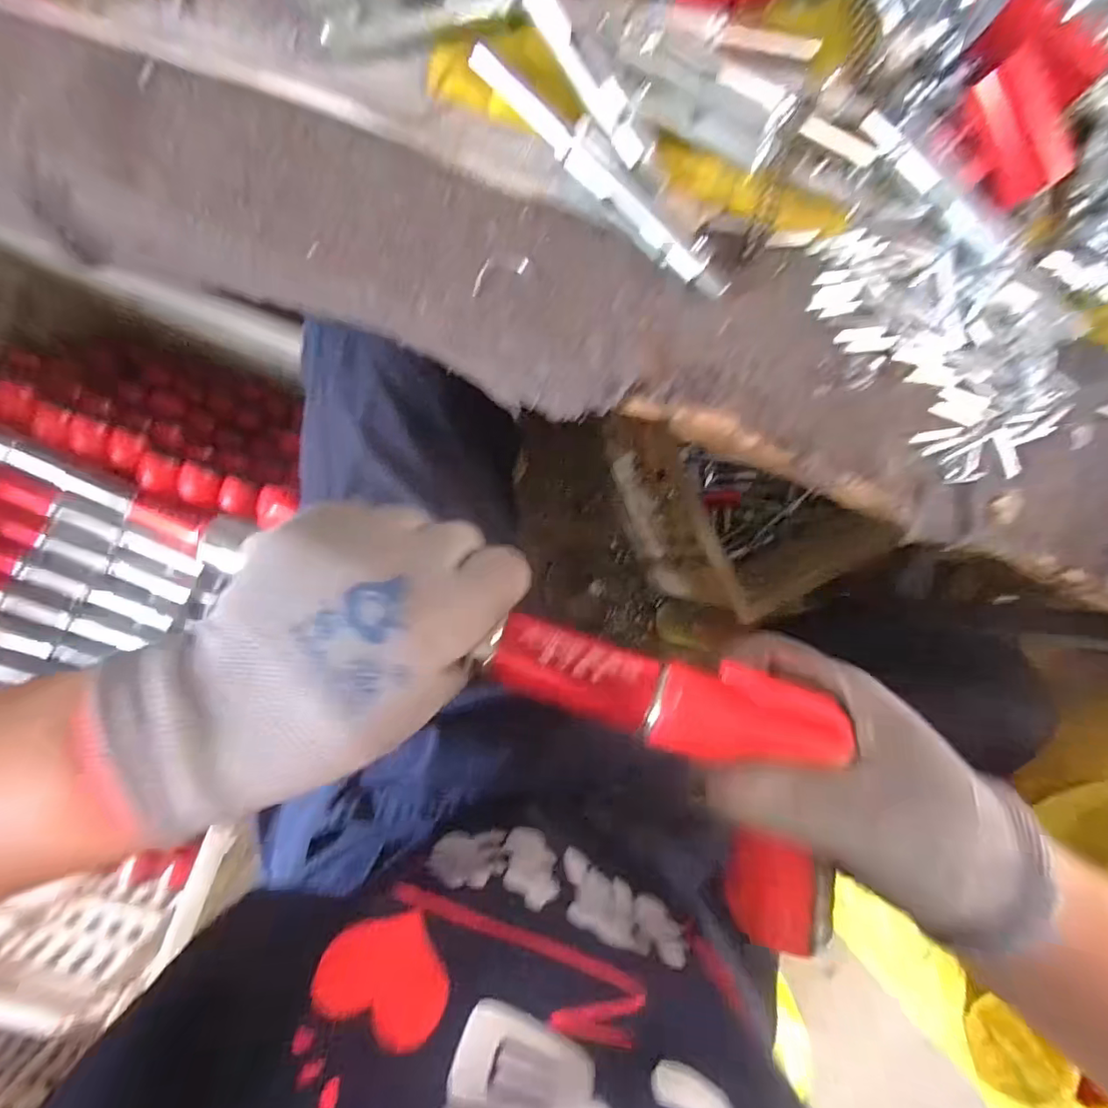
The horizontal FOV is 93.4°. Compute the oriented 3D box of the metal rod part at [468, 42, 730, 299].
[{"bbox_3d":[0.022,-0.181,0.252,0.157,0.010,0.016,40,84,-5],"label":"metal rod part"}]

